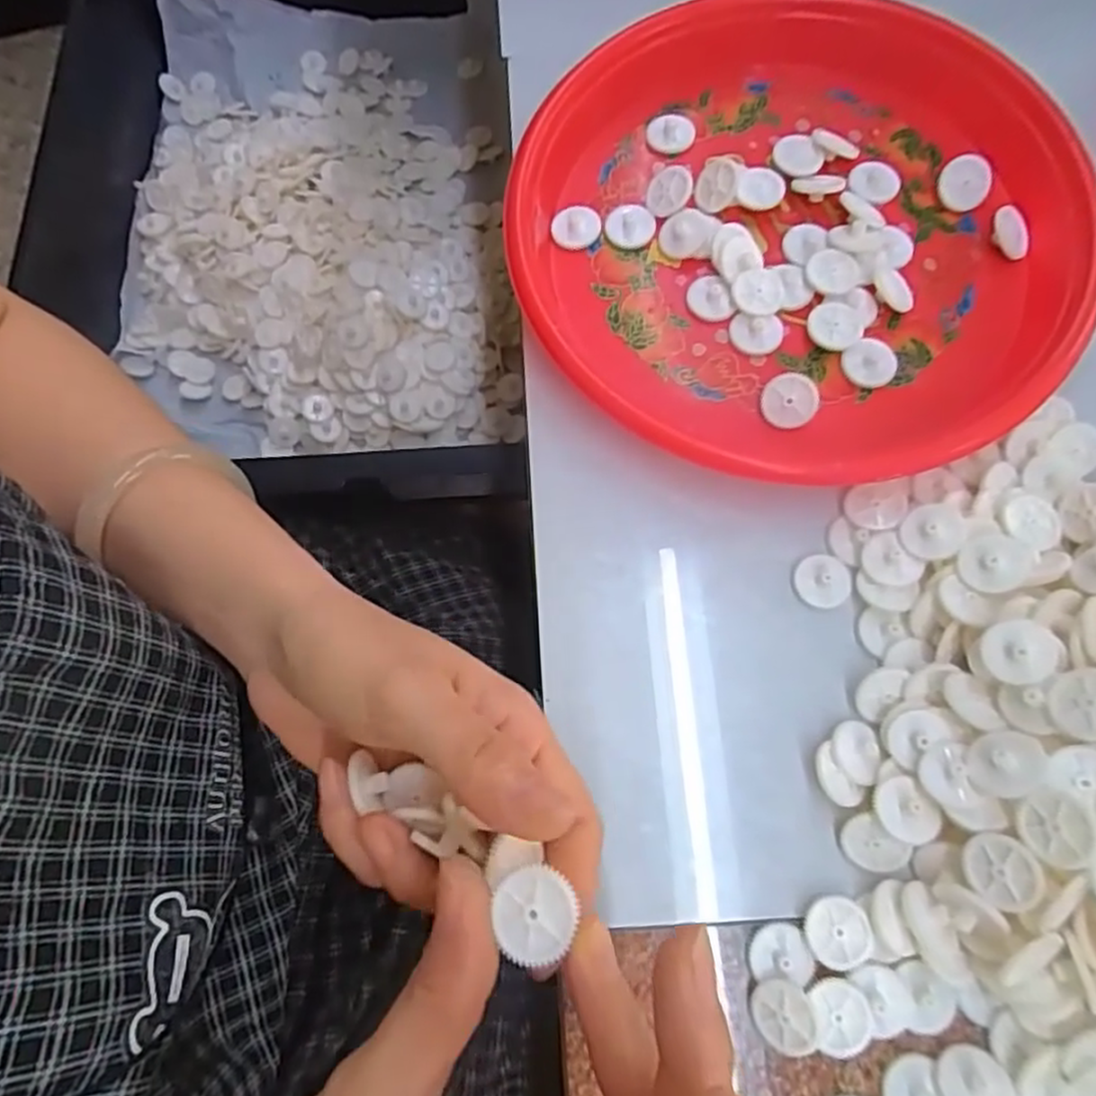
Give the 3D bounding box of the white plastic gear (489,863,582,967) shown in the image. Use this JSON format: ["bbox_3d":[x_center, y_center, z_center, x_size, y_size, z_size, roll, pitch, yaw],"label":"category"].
[{"bbox_3d":[-0.003,0.089,0.171,0.019,0.004,0.021,-15,74,-2],"label":"white plastic gear"}]

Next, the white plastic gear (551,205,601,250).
[{"bbox_3d":[0.013,-0.146,0.320,0.022,0.004,0.022,-1,74,2],"label":"white plastic gear"}]

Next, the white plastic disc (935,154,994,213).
[{"bbox_3d":[0.184,-0.161,0.312,0.021,0.004,0.022,4,105,16],"label":"white plastic disc"}]

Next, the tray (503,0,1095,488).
[{"bbox_3d":[0.106,-0.131,0.298,0.233,0.029,0.224,14,75,6],"label":"tray"}]

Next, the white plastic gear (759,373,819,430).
[{"bbox_3d":[0.097,-0.059,0.285,0.022,0.004,0.022,11,107,13],"label":"white plastic gear"}]

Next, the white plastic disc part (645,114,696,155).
[{"bbox_3d":[0.057,-0.194,0.329,0.022,0.004,0.019,7,75,4],"label":"white plastic disc part"}]

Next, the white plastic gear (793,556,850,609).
[{"bbox_3d":[0.105,0.012,0.270,0.021,0.004,0.020,-1,74,2],"label":"white plastic gear"}]

